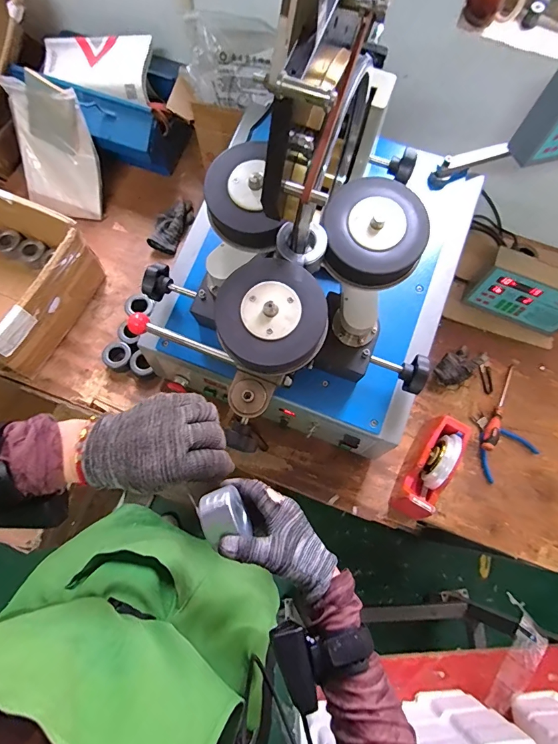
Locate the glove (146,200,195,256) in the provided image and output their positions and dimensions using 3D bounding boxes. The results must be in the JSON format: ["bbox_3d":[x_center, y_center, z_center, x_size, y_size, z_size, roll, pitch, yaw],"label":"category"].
[{"bbox_3d":[-0.274,-0.380,0.971,0.087,0.037,0.158,28,73,7],"label":"glove"}]

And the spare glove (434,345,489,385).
[{"bbox_3d":[0.406,-0.013,0.859,0.115,0.058,0.066,-26,75,-10],"label":"spare glove"}]

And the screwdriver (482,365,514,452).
[{"bbox_3d":[0.495,0.078,0.842,0.028,0.034,0.222,32,73,8],"label":"screwdriver"}]

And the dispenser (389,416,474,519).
[{"bbox_3d":[0.304,0.190,0.758,0.077,0.119,0.198,31,73,8],"label":"dispenser"}]

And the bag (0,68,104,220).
[{"bbox_3d":[-0.536,-0.526,0.907,0.186,0.290,0.050,11,39,5],"label":"bag"}]

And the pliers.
[{"bbox_3d":[0.476,0.151,0.828,0.128,0.028,0.128,-27,75,-11],"label":"pliers"}]

